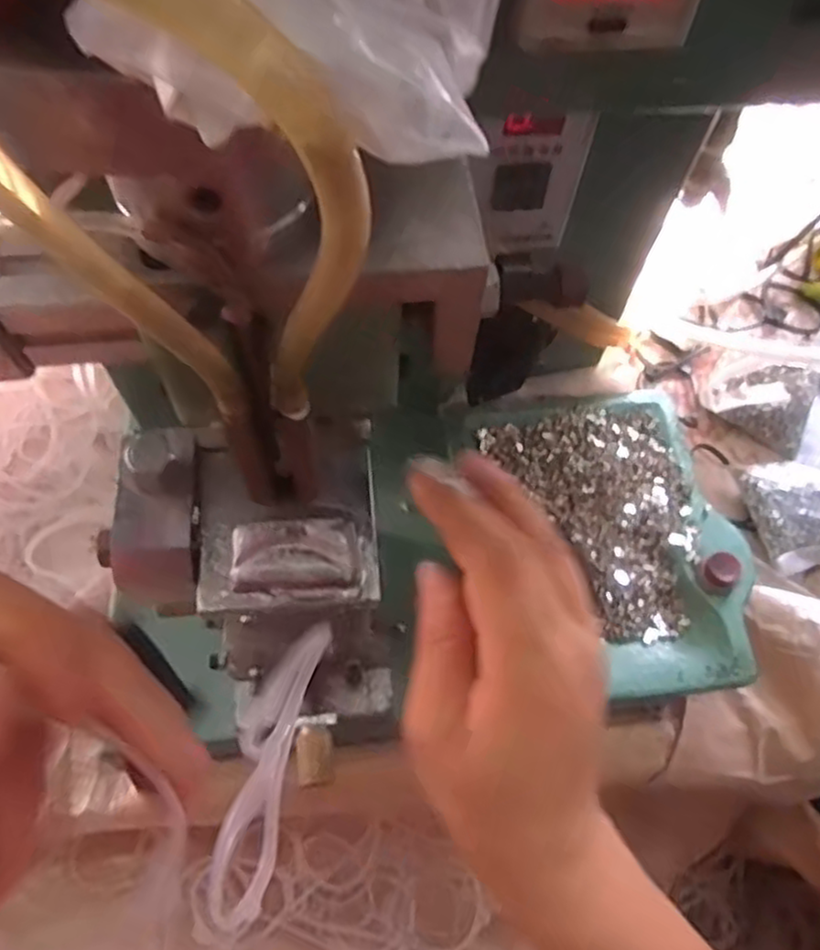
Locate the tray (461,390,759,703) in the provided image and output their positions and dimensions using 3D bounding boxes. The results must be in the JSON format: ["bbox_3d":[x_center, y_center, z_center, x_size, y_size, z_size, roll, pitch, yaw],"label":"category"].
[{"bbox_3d":[0.135,0.034,0.451,0.138,0.023,0.203,-13,65,-8],"label":"tray"}]

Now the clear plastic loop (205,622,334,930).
[{"bbox_3d":[-0.064,0.135,0.322,0.021,0.052,0.135,13,87,5],"label":"clear plastic loop"}]

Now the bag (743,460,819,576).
[{"bbox_3d":[0.323,0.028,0.563,0.139,0.051,0.088,-12,65,-7],"label":"bag"}]

